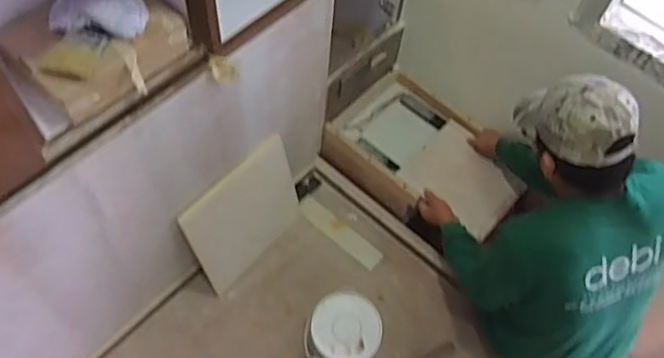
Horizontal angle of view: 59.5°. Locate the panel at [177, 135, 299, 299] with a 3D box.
[{"bbox_3d":[-0.236,0.100,1.618,0.022,0.342,0.360,29,60,32],"label":"panel"}]

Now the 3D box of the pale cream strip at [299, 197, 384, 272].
[{"bbox_3d":[0.025,0.167,1.819,0.306,0.018,0.073,37,61,21],"label":"pale cream strip"}]

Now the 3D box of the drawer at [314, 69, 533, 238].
[{"bbox_3d":[0.292,-0.054,1.832,0.585,0.116,0.370,41,65,18],"label":"drawer"}]

